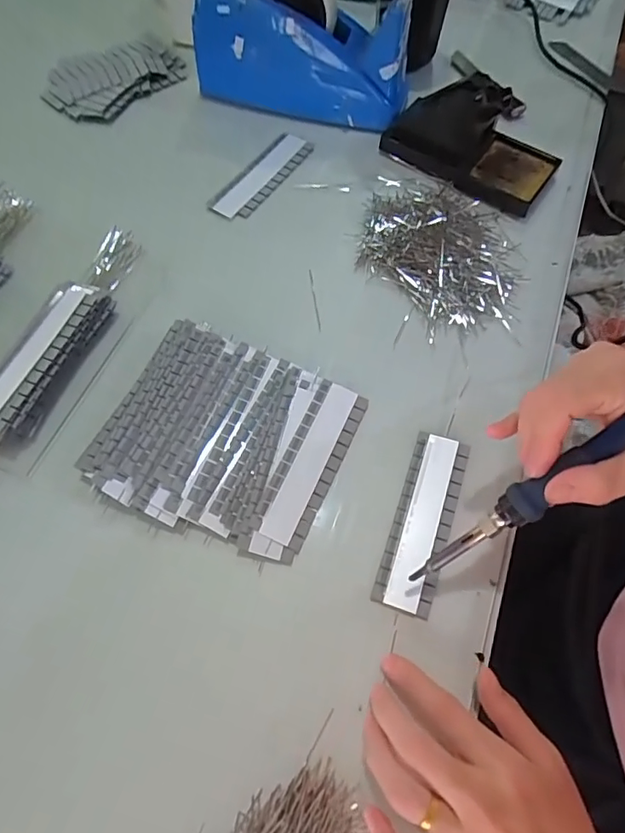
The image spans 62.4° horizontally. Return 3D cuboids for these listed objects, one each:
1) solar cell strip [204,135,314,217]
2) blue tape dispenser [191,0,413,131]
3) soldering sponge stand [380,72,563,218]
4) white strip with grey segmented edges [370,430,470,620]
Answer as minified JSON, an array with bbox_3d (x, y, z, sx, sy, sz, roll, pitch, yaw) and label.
[{"bbox_3d":[-0.049,-0.234,0.496,0.042,0.004,0.124,30,68,12],"label":"solar cell strip"},{"bbox_3d":[-0.009,-0.362,0.498,0.207,0.115,0.061,14,66,5],"label":"blue tape dispenser"},{"bbox_3d":[0.150,-0.261,0.473,0.161,0.069,0.082,23,67,9],"label":"soldering sponge stand"},{"bbox_3d":[0.077,0.070,0.358,0.038,0.006,0.126,19,66,7],"label":"white strip with grey segmented edges"}]

